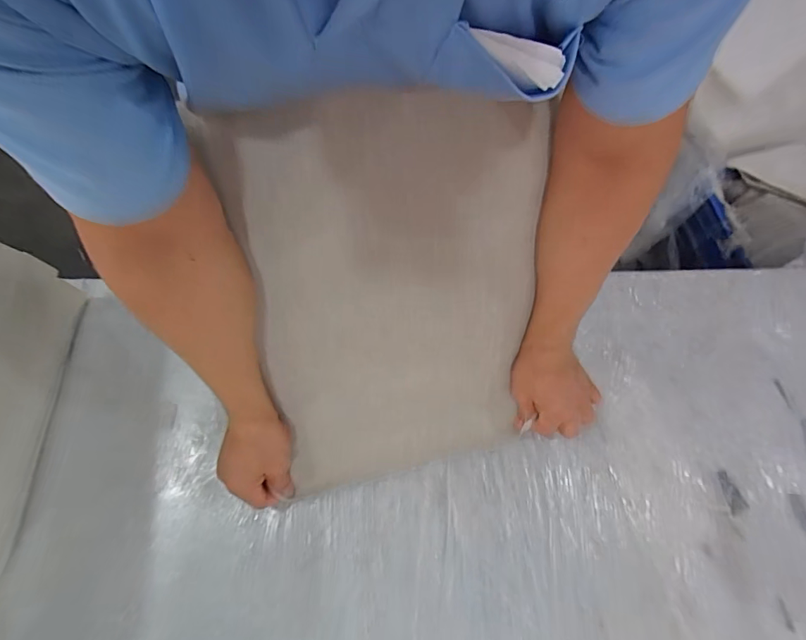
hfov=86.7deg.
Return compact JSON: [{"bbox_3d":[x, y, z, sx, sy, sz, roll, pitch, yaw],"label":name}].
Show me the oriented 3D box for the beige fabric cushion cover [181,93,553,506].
[{"bbox_3d":[-0.004,-0.013,0.464,0.305,0.418,0.033,-9,29,-5],"label":"beige fabric cushion cover"}]

